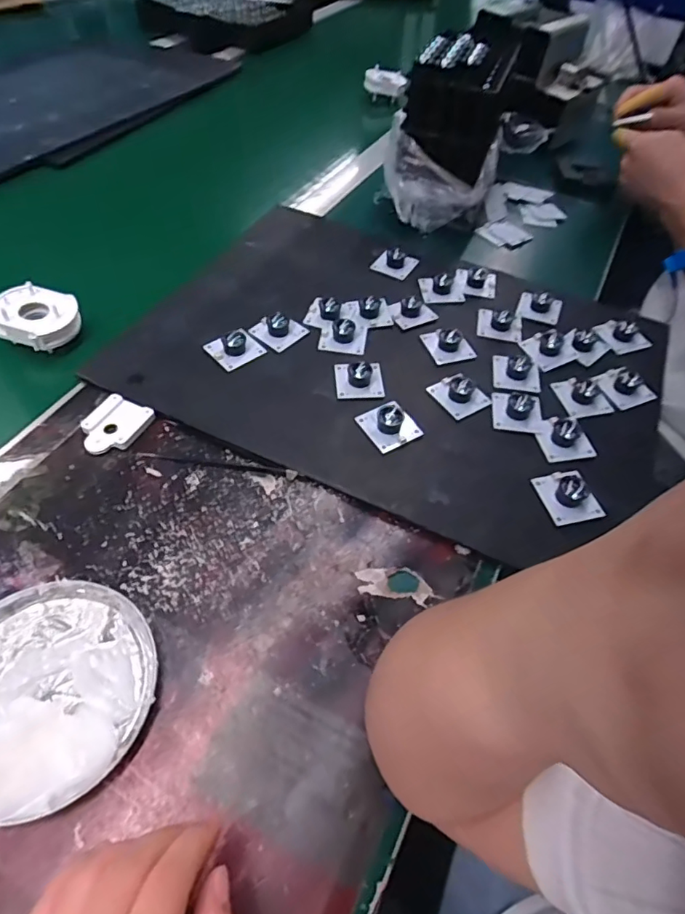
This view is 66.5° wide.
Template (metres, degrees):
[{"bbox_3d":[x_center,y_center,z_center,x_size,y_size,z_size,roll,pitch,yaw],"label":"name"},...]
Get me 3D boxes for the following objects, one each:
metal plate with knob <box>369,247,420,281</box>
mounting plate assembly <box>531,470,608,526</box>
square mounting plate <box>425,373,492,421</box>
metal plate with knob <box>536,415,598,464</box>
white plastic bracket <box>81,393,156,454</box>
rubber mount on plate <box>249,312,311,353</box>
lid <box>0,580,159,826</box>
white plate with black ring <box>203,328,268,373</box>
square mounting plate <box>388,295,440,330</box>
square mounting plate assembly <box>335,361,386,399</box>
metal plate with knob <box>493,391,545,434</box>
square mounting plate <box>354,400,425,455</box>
[{"bbox_3d":[0.059,-0.223,0.594,0.044,0.015,0.038,25,54,15],"label":"metal plate with knob"},{"bbox_3d":[0.178,0.030,0.411,0.039,0.016,0.046,-8,53,-10],"label":"mounting plate assembly"},{"bbox_3d":[0.108,-0.060,0.471,0.047,0.018,0.046,-20,56,-19],"label":"square mounting plate"},{"bbox_3d":[0.190,-0.017,0.447,0.040,0.011,0.042,2,52,-3],"label":"metal plate with knob"},{"bbox_3d":[-0.190,-0.026,0.433,0.047,0.010,0.054,24,54,14],"label":"white plastic bracket"},{"bbox_3d":[-0.064,-0.128,0.511,0.046,0.018,0.042,35,57,21],"label":"rubber mount on plate"},{"bbox_3d":[-0.179,0.134,0.304,0.127,0.023,0.125,2,52,-3],"label":"lid"},{"bbox_3d":[-0.101,-0.104,0.491,0.044,0.017,0.041,-36,62,-27],"label":"white plate with black ring"},{"bbox_3d":[0.073,-0.154,0.540,0.045,0.016,0.034,-23,57,-20],"label":"square mounting plate"},{"bbox_3d":[0.016,-0.073,0.473,0.042,0.017,0.039,-2,52,-6],"label":"square mounting plate assembly"},{"bbox_3d":[0.158,-0.045,0.464,0.042,0.018,0.048,7,52,1],"label":"metal plate with knob"},{"bbox_3d":[0.041,-0.029,0.442,0.041,0.017,0.042,-24,57,-21],"label":"square mounting plate"}]

